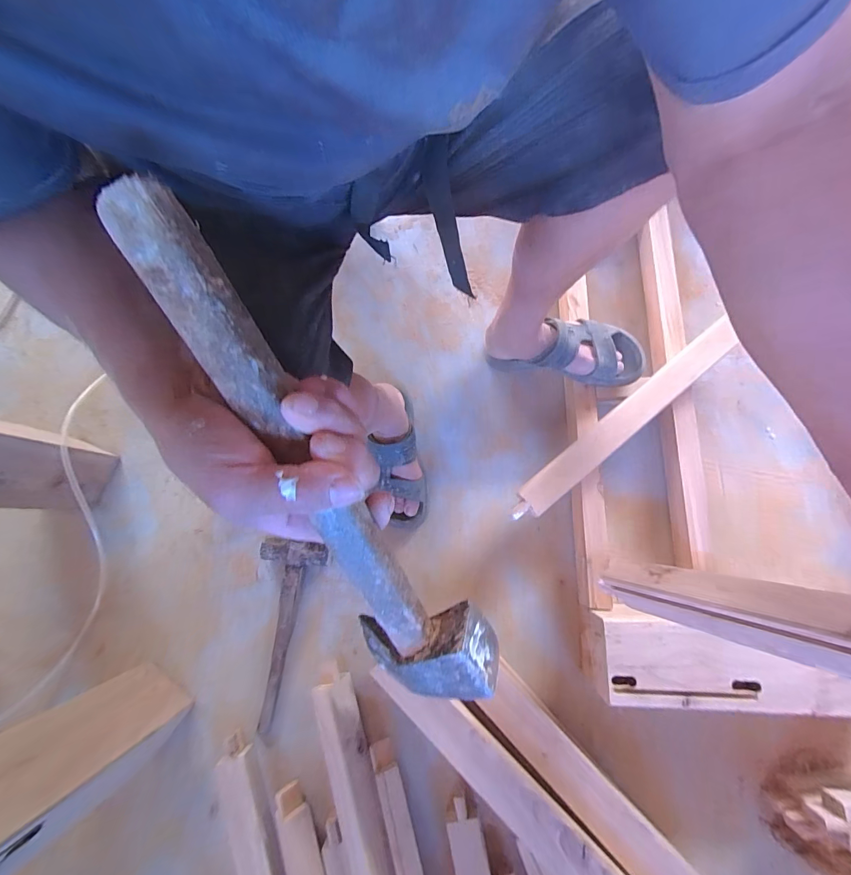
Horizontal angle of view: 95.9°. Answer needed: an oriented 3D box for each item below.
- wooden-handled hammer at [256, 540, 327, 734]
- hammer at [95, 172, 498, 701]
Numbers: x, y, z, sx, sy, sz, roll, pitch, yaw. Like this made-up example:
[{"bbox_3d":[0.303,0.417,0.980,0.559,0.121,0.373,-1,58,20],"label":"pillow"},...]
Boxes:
[{"bbox_3d":[-0.244,0.340,0.671,0.115,0.043,0.334,4,78,2],"label":"wooden-handled hammer"},{"bbox_3d":[-0.058,0.023,0.211,0.069,0.054,0.310,-30,105,-6],"label":"hammer"}]

